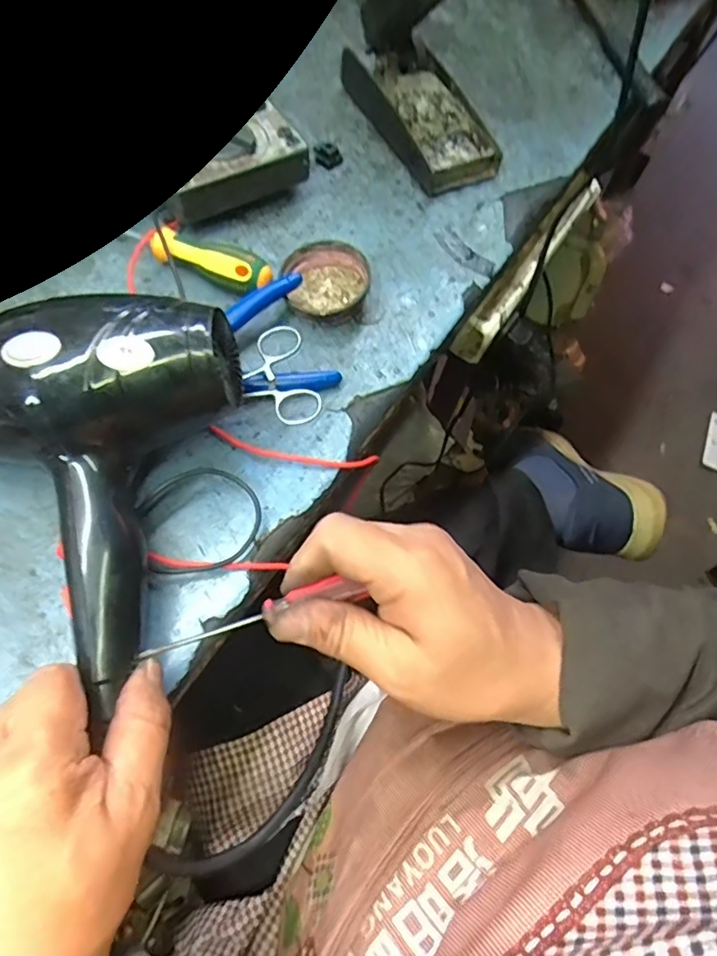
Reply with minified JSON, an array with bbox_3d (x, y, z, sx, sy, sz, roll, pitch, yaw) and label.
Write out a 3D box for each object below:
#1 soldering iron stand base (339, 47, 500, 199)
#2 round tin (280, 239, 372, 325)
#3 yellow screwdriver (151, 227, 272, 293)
[{"bbox_3d":[0.053,-0.305,0.480,0.072,0.033,0.147,-26,69,-15],"label":"soldering iron stand base"},{"bbox_3d":[-0.022,-0.137,0.402,0.056,0.024,0.060,1,65,-3],"label":"round tin"},{"bbox_3d":[-0.101,-0.148,0.399,0.083,0.028,0.023,20,65,6],"label":"yellow screwdriver"}]

